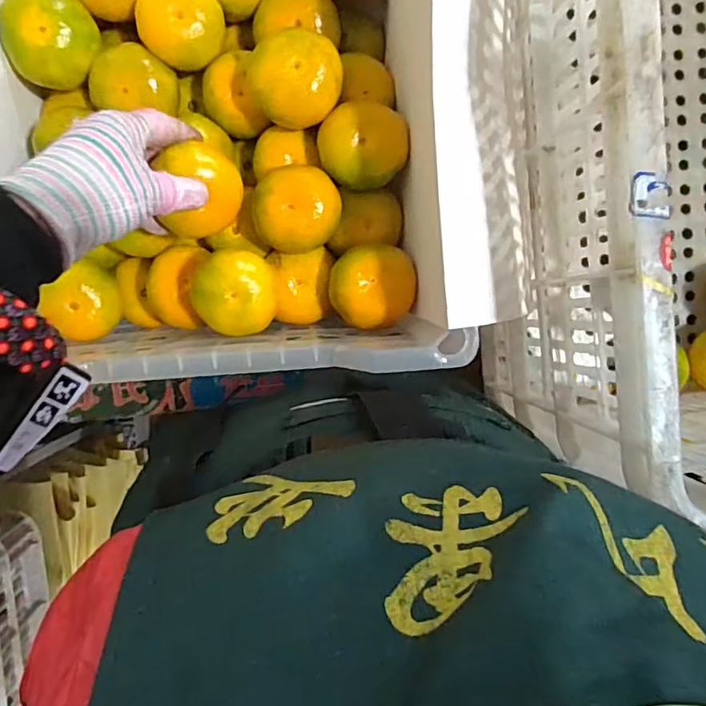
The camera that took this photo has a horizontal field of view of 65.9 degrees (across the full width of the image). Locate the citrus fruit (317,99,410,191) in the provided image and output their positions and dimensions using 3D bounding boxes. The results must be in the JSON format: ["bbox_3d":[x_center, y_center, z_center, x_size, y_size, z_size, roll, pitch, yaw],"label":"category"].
[{"bbox_3d":[0.008,-0.160,0.423,0.068,0.046,0.063,-6,96,-4],"label":"citrus fruit"}]

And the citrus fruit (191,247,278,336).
[{"bbox_3d":[-0.089,-0.046,0.418,0.059,0.052,0.061,-6,96,-4],"label":"citrus fruit"}]

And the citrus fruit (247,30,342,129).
[{"bbox_3d":[-0.041,-0.202,0.412,0.065,0.051,0.060,0,96,-4],"label":"citrus fruit"}]

